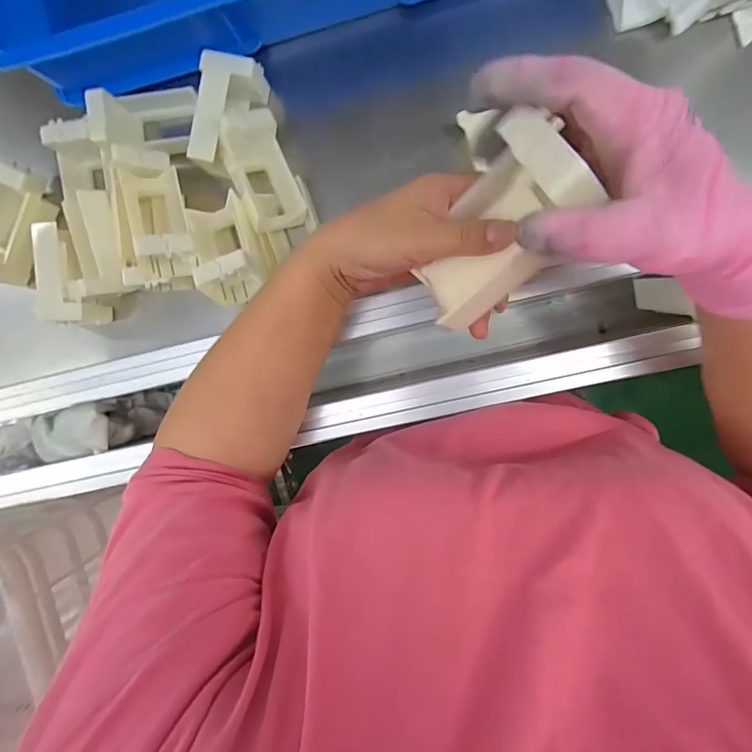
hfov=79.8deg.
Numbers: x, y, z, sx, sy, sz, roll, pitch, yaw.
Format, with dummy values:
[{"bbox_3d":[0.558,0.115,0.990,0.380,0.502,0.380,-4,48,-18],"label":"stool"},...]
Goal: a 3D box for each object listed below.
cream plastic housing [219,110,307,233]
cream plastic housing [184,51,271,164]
[{"bbox_3d":[-0.109,-0.194,0.435,0.053,0.037,0.103,-18,93,7],"label":"cream plastic housing"},{"bbox_3d":[-0.145,-0.257,0.443,0.055,0.046,0.098,9,96,4],"label":"cream plastic housing"}]

